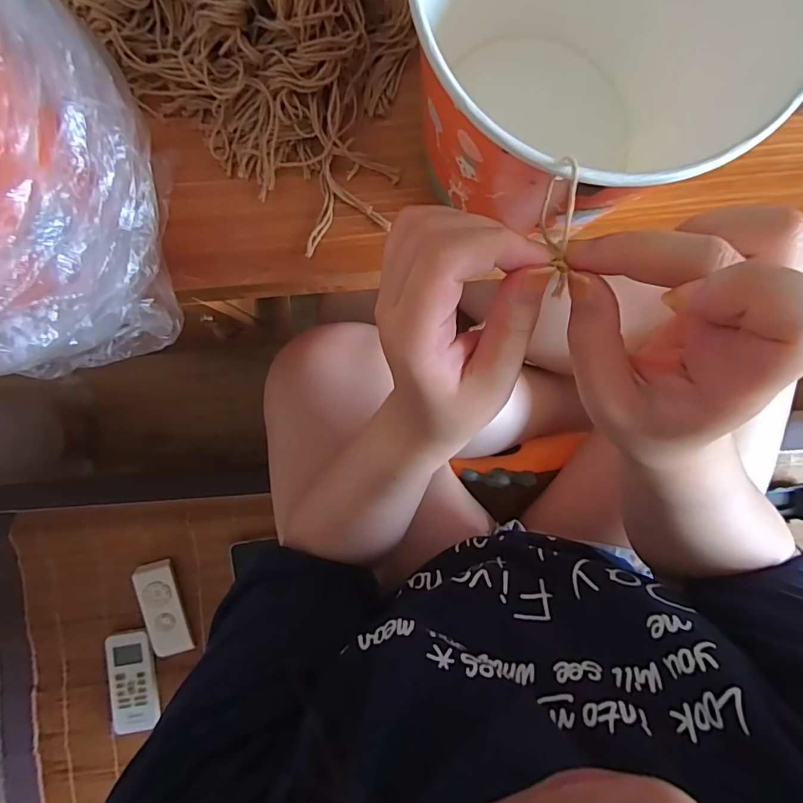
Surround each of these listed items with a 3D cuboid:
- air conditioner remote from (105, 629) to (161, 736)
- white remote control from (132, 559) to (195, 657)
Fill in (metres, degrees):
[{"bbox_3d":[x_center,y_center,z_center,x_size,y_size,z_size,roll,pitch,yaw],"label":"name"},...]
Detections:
[{"bbox_3d":[-0.366,0.381,0.631,0.053,0.018,0.138,-3,92,-2],"label":"air conditioner remote"},{"bbox_3d":[-0.323,0.281,0.630,0.048,0.022,0.124,-16,92,-1],"label":"white remote control"}]

